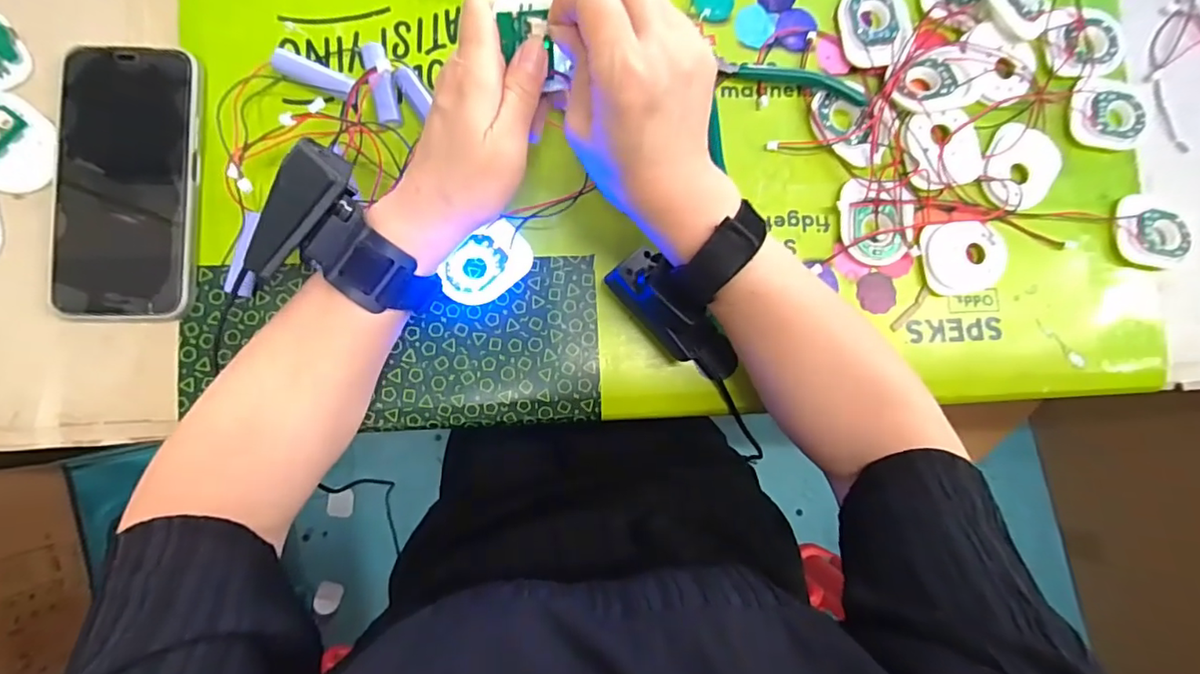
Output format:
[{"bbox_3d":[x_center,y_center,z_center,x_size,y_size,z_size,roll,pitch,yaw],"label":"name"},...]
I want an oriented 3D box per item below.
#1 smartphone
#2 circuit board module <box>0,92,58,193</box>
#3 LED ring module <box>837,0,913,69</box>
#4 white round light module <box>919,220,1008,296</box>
[{"bbox_3d":[-0.278,-0.091,0.327,0.075,0.012,0.161,0,85,-4],"label":"smartphone"},{"bbox_3d":[-0.344,-0.113,0.327,0.041,0.015,0.054,20,84,-2],"label":"circuit board module"},{"bbox_3d":[0.187,-0.212,0.374,0.045,0.011,0.062,-9,86,-5],"label":"LED ring module"},{"bbox_3d":[0.237,-0.052,0.363,0.052,0.011,0.047,-1,85,-4],"label":"white round light module"}]

